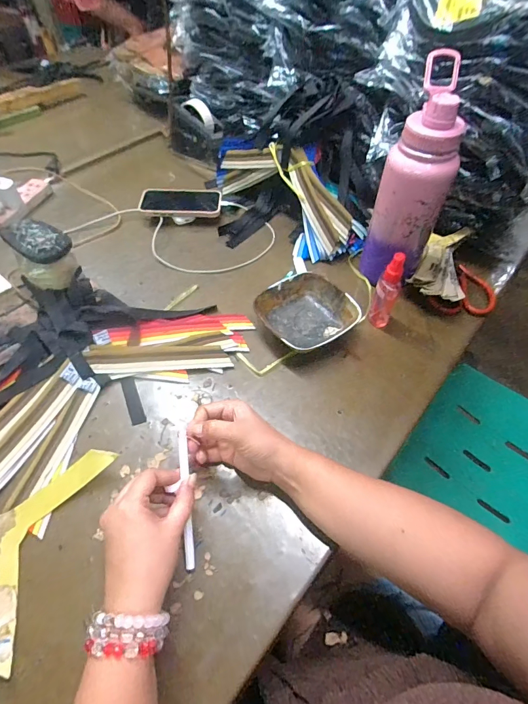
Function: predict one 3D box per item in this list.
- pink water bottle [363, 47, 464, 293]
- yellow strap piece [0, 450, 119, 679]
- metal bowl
[{"bbox_3d":[0.204,-0.217,0.497,0.085,0.244,0.095,23,56,16],"label":"pink water bottle"},{"bbox_3d":[-0.246,0.177,0.363,0.121,0.031,0.185,15,54,11],"label":"yellow strap piece"},{"bbox_3d":[0.059,-0.053,0.525,0.125,0.041,0.120,-29,58,-21],"label":"metal bowl"}]

